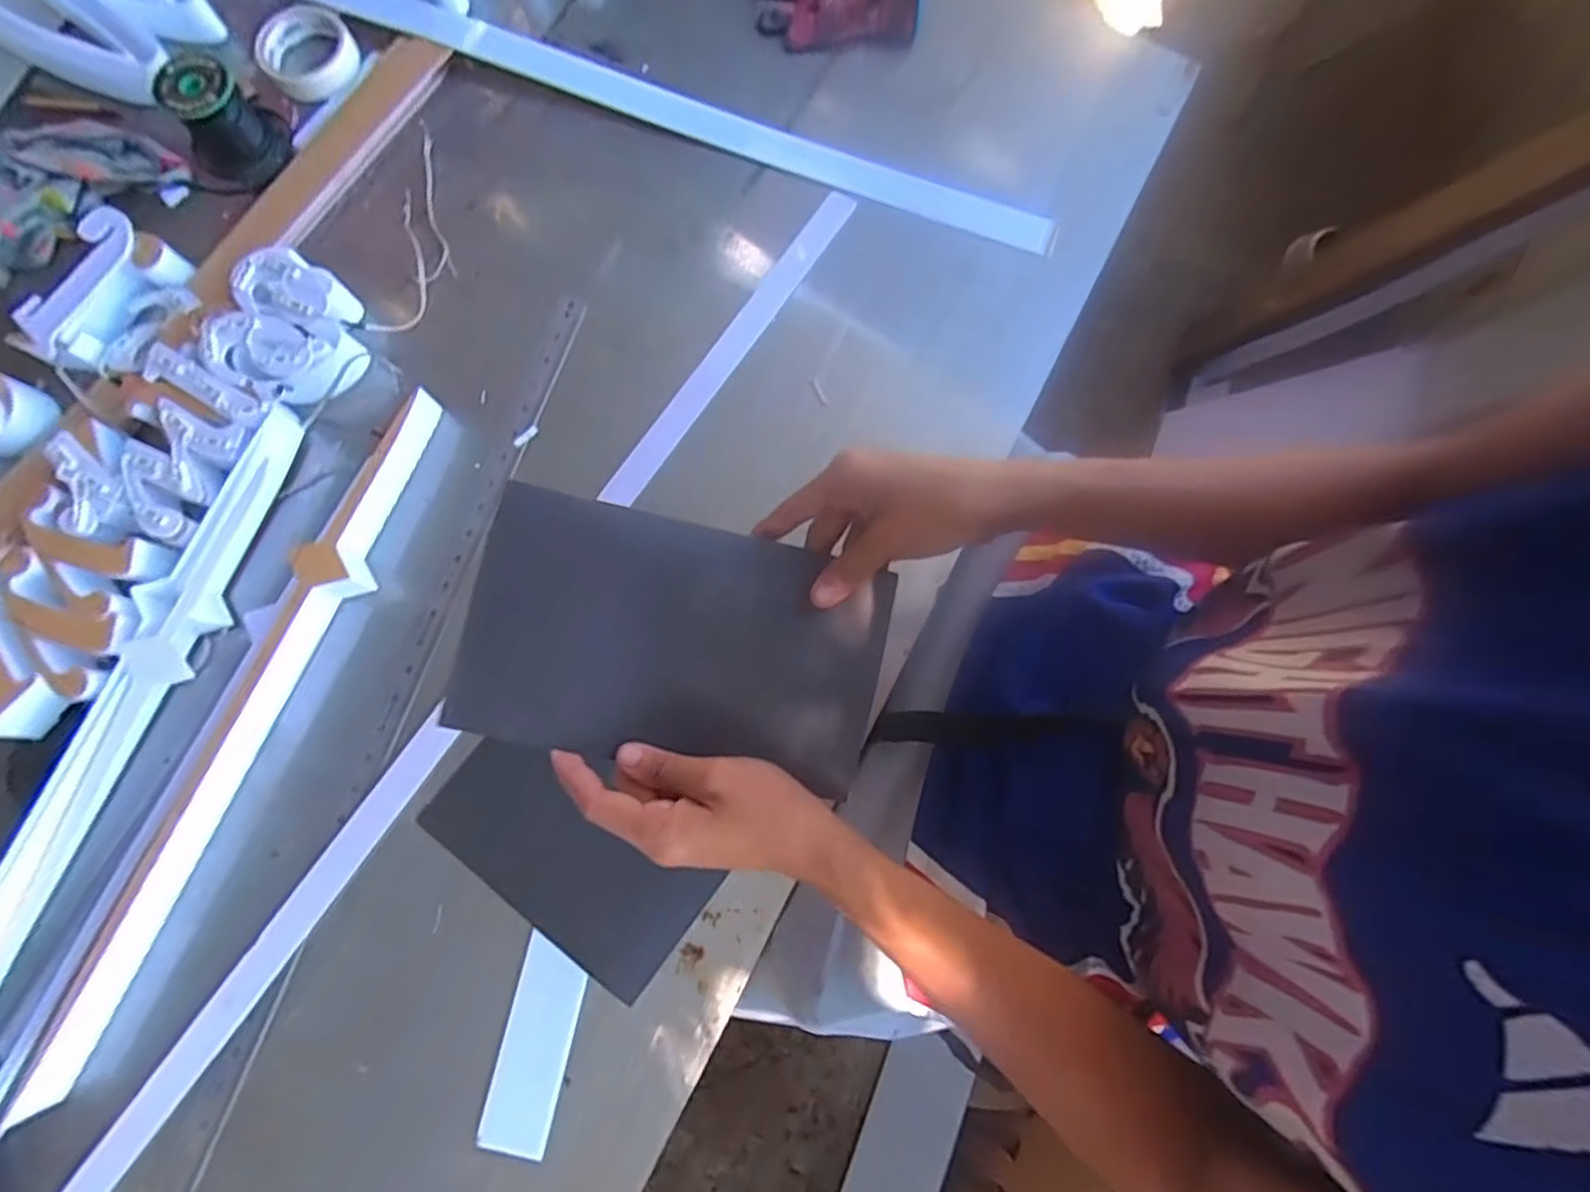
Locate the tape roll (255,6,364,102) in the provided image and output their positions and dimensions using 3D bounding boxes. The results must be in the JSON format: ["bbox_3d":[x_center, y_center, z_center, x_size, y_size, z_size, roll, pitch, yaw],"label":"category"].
[{"bbox_3d":[-0.500,-0.555,0.712,0.096,0.026,0.096,0,77,0],"label":"tape roll"}]

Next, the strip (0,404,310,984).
[{"bbox_3d":[-0.546,0.129,0.545,0.055,0.031,0.612,21,77,5],"label":"strip"}]

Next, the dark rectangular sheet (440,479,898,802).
[{"bbox_3d":[-0.064,0.027,0.393,0.224,0.013,0.135,12,90,-7],"label":"dark rectangular sheet"}]

